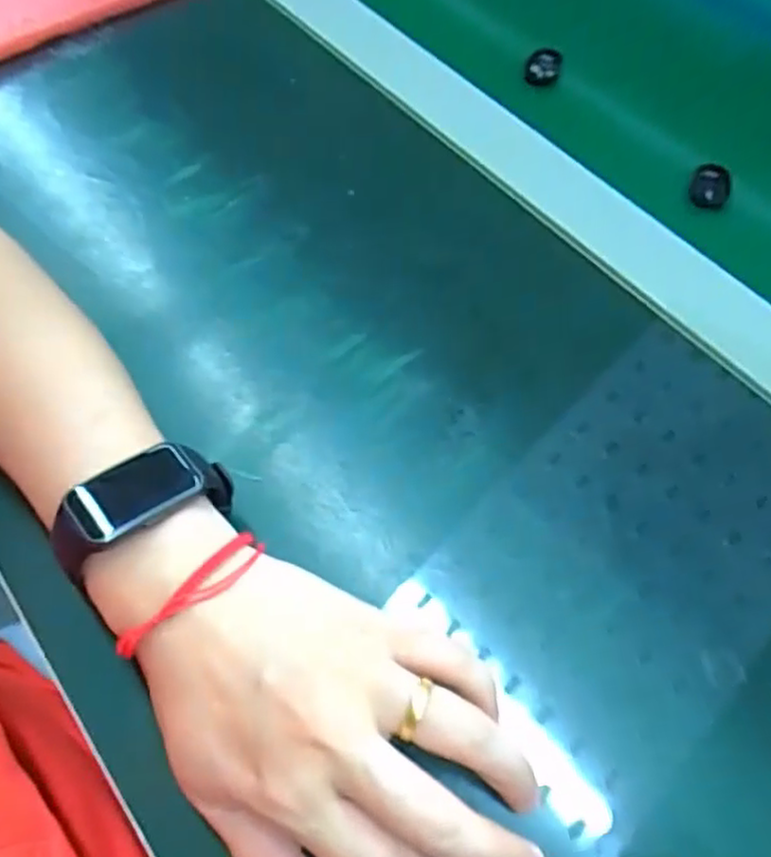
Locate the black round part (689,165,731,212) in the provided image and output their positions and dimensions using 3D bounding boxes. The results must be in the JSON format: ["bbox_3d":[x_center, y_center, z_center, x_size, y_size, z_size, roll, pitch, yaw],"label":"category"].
[{"bbox_3d":[0.174,-0.128,0.368,0.020,0.018,0.020,24,65,14],"label":"black round part"}]

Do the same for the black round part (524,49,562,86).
[{"bbox_3d":[0.095,-0.218,0.413,0.020,0.011,0.024,10,62,7],"label":"black round part"}]

